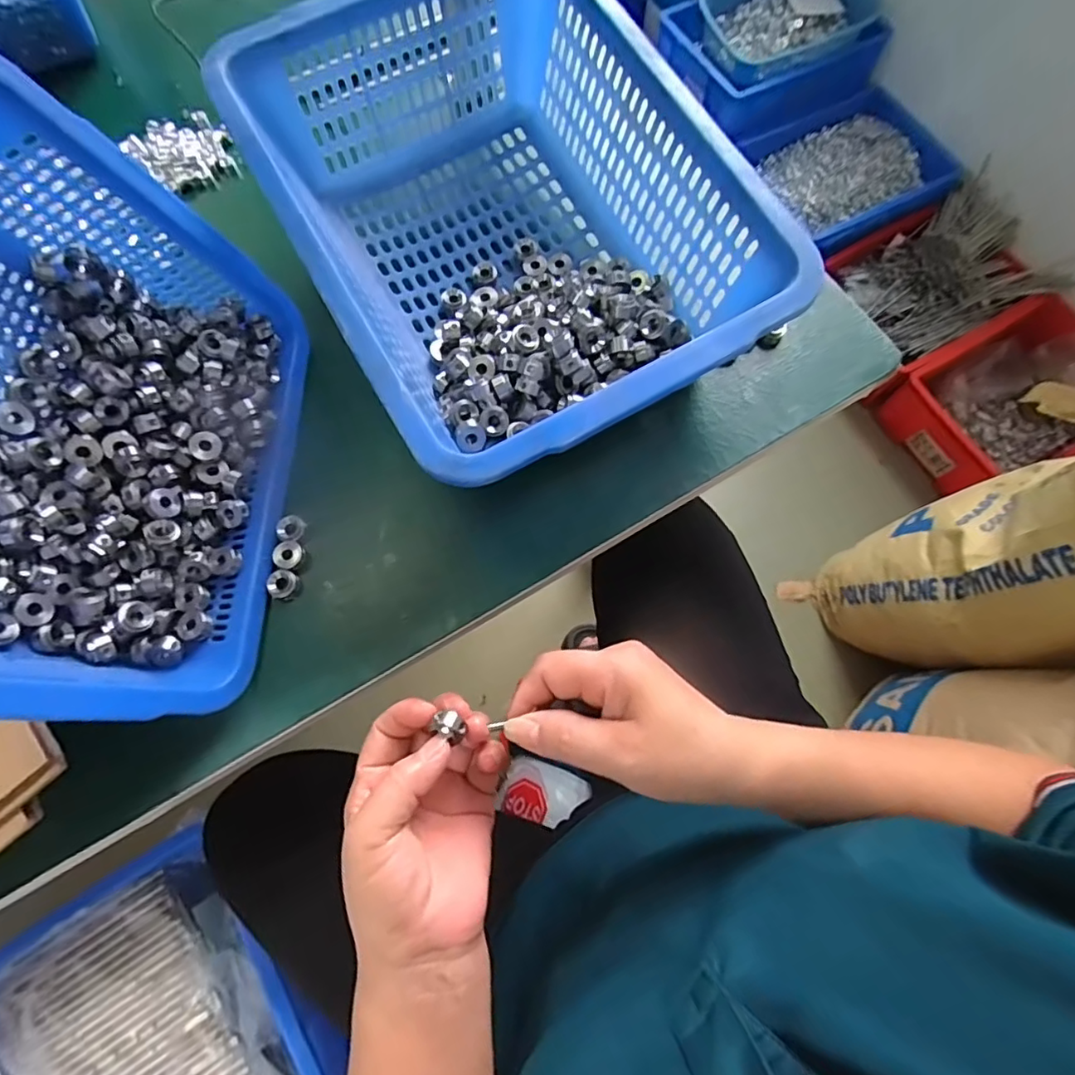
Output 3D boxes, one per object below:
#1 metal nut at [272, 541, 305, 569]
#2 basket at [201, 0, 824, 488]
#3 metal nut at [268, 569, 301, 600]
[{"bbox_3d":[-0.175,0.012,0.394,0.018,0.009,0.019,0,72,1],"label":"metal nut"},{"bbox_3d":[-0.023,-0.213,0.401,0.268,0.121,0.354,-31,74,-9],"label":"basket"},{"bbox_3d":[-0.176,0.033,0.388,0.019,0.011,0.019,0,72,1],"label":"metal nut"}]

